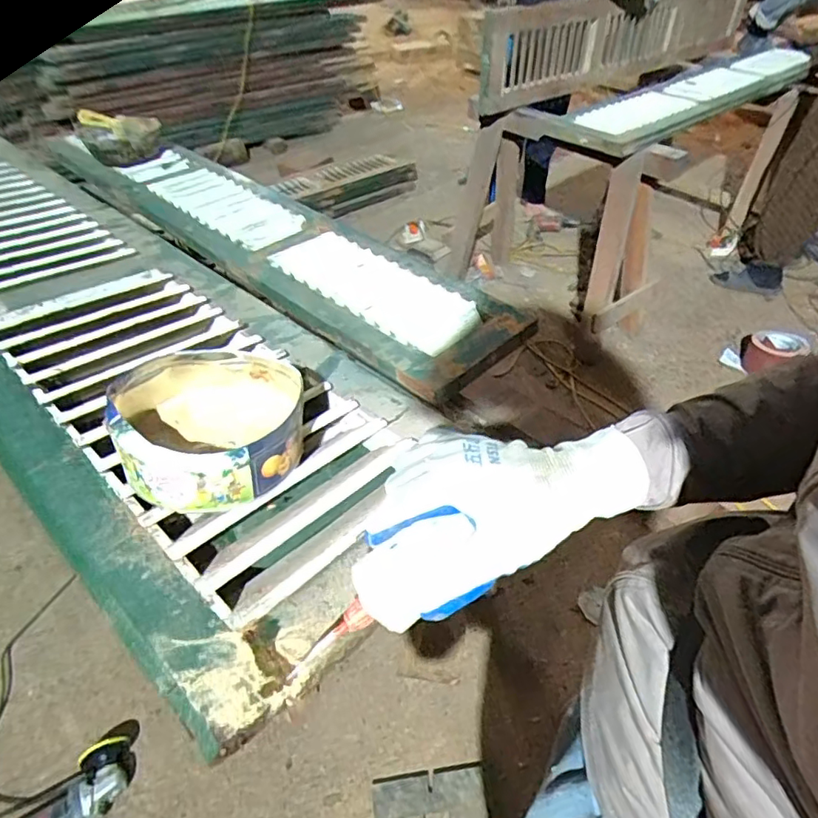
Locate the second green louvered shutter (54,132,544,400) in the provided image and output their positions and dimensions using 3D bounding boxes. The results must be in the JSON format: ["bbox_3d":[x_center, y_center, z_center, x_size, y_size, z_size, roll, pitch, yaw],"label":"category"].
[{"bbox_3d":[-0.315,-0.396,1.237,1.245,0.066,0.280,32,52,29],"label":"second green louvered shutter"}]

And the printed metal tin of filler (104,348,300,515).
[{"bbox_3d":[-0.174,0.014,0.481,0.160,0.060,0.146,-2,44,-2],"label":"printed metal tin of filler"}]

